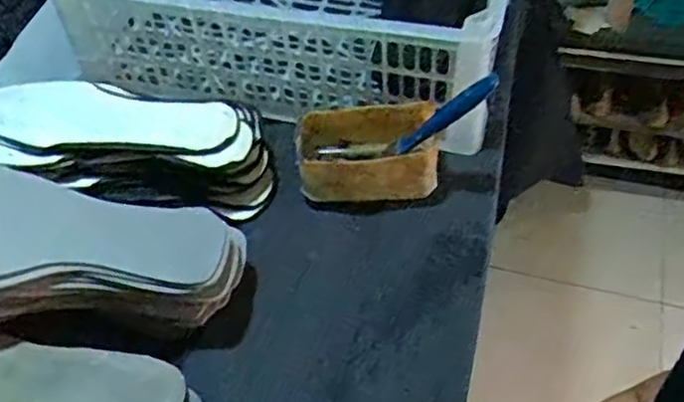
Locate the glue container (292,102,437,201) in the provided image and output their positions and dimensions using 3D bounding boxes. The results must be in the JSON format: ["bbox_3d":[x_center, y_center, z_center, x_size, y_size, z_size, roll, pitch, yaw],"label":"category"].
[{"bbox_3d":[0.024,-0.038,0.618,0.129,0.071,0.079,-1,52,6],"label":"glue container"}]

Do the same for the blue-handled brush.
[{"bbox_3d":[0.055,-0.063,0.587,0.199,0.035,0.034,-20,33,50],"label":"blue-handled brush"}]

